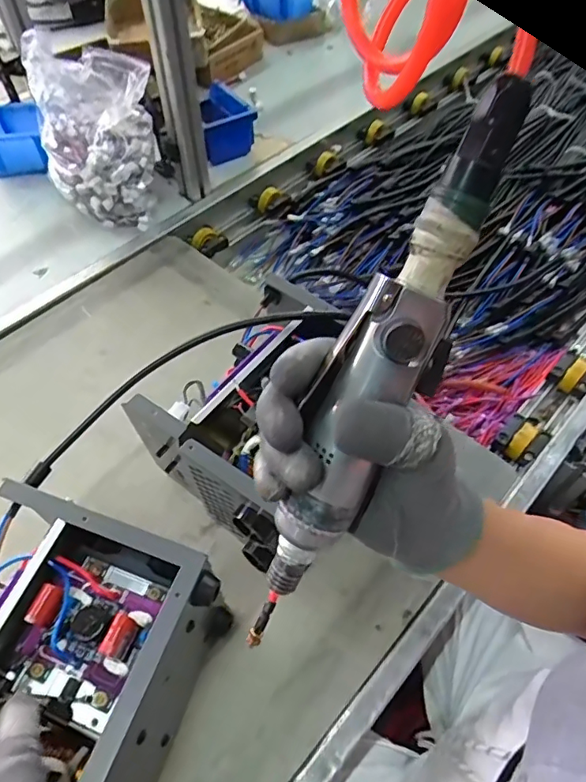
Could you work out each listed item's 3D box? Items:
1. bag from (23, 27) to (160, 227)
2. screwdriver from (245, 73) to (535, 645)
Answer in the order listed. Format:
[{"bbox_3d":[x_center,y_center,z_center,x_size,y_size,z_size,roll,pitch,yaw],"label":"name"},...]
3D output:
[{"bbox_3d":[-0.278,-0.350,0.770,0.159,0.210,0.146,-6,56,-5],"label":"bag"},{"bbox_3d":[0.033,0.005,0.264,0.051,0.291,0.035,29,20,17],"label":"screwdriver"}]

